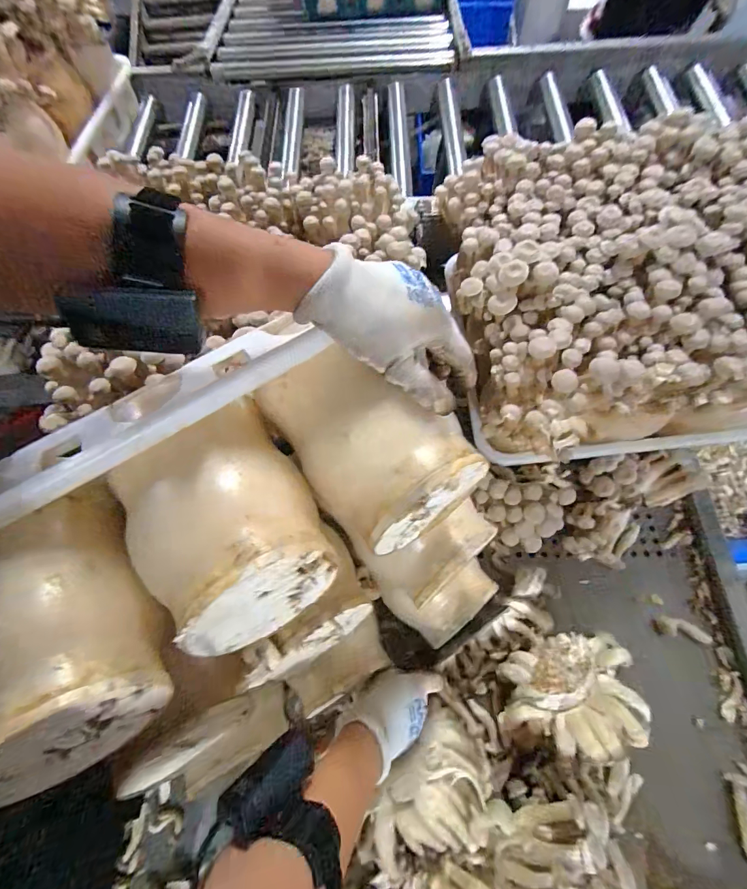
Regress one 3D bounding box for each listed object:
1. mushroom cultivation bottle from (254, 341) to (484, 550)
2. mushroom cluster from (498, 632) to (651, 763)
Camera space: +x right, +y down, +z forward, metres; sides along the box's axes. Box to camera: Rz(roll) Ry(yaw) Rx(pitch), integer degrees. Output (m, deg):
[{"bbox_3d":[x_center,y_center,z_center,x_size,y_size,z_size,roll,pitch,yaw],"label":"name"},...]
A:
[{"bbox_3d":[-0.013,0.004,0.327,0.167,0.102,0.100,42,75,16],"label":"mushroom cultivation bottle"},{"bbox_3d":[0.228,0.293,0.472,0.135,0.098,0.115,2,68,2],"label":"mushroom cluster"}]

